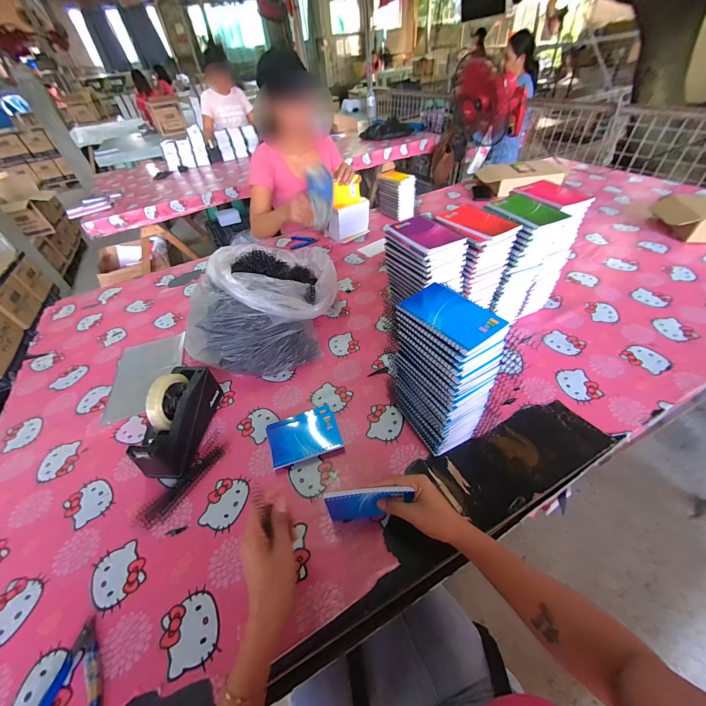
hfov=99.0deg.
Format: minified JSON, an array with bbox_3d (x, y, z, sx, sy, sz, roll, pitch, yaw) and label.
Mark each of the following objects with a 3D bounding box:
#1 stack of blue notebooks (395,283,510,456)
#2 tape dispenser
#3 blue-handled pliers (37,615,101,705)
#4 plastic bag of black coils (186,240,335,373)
[{"bbox_3d":[0.148,0.042,0.514,0.096,0.272,0.142,-25,47,-16],"label":"stack of blue notebooks"},{"bbox_3d":[-0.342,0.122,0.584,0.071,0.127,0.203,-1,45,7],"label":"tape dispenser"},{"bbox_3d":[-0.360,0.421,0.371,0.087,0.007,0.119,-28,48,-19],"label":"blue-handled pliers"},{"bbox_3d":[-0.196,-0.138,0.757,0.259,0.222,0.402,11,48,18],"label":"plastic bag of black coils"}]

